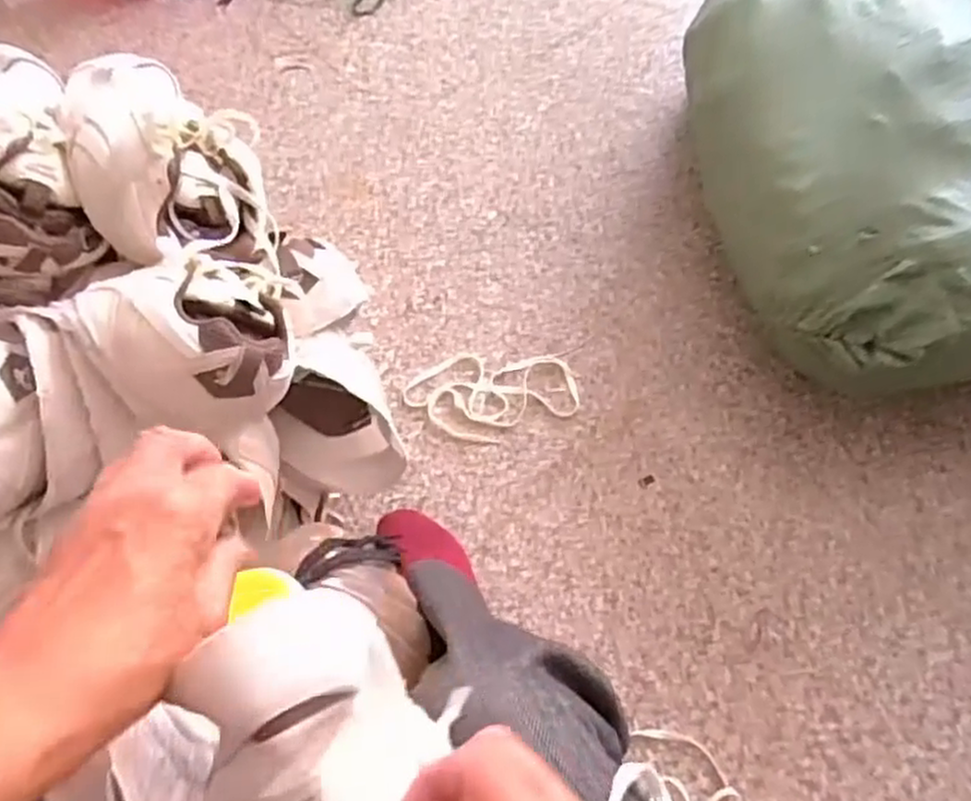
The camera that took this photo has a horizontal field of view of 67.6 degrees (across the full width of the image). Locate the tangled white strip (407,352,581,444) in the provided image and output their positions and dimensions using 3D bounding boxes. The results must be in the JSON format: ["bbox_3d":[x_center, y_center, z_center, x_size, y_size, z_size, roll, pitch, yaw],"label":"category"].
[{"bbox_3d":[0.007,-0.005,0.957,0.227,0.006,0.130,4,63,6],"label":"tangled white strip"}]

